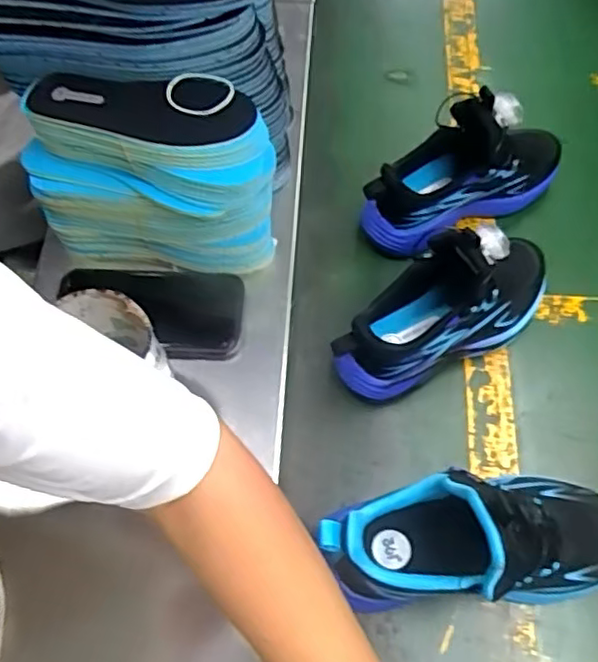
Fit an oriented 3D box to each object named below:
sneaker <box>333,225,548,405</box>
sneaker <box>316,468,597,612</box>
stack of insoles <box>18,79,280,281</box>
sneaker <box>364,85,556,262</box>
[{"bbox_3d":[0.123,-0.022,0.515,0.210,0.127,0.072,-26,66,-10],"label":"sneaker"},{"bbox_3d":[0.128,0.141,0.425,0.216,0.142,0.079,-8,64,-2],"label":"sneaker"},{"bbox_3d":[-0.123,-0.123,0.547,0.195,0.167,0.088,5,65,4],"label":"stack of insoles"},{"bbox_3d":[0.153,-0.150,0.578,0.208,0.127,0.072,-25,66,-10],"label":"sneaker"}]

